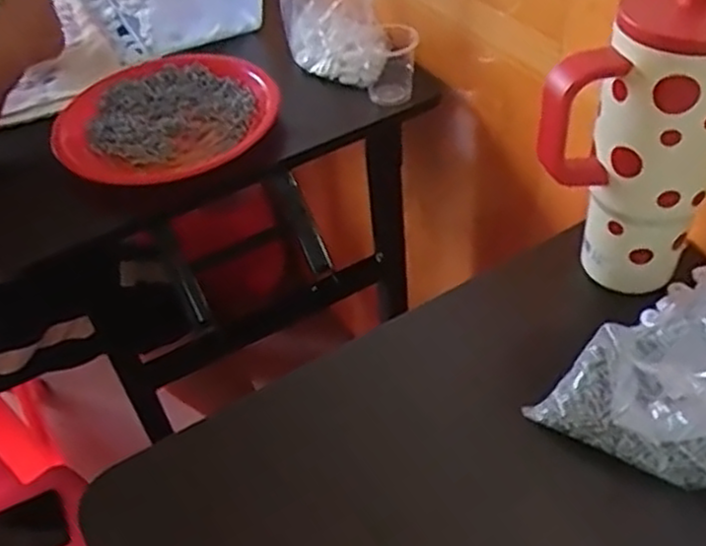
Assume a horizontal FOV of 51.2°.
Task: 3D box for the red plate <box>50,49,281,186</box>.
[{"bbox_3d":[-0.200,-0.174,0.780,0.223,0.037,0.242,-17,45,-11],"label":"red plate"}]

